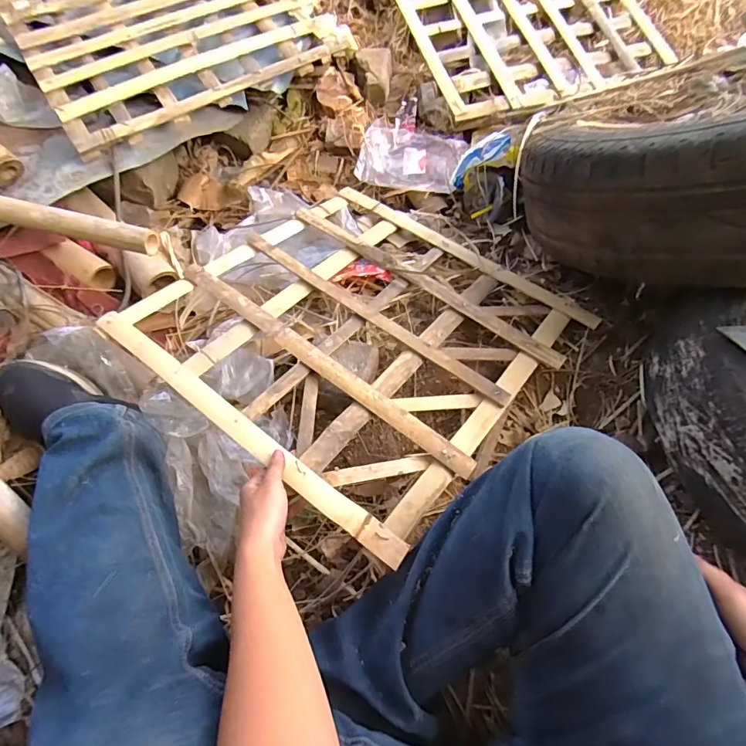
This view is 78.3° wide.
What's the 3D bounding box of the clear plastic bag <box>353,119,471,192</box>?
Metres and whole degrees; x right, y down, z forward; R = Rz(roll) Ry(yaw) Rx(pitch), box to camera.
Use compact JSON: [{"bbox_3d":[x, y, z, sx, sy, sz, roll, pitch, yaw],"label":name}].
[{"bbox_3d":[0.078,-0.441,0.943,0.202,0.036,0.148,17,64,10],"label":"clear plastic bag"}]

